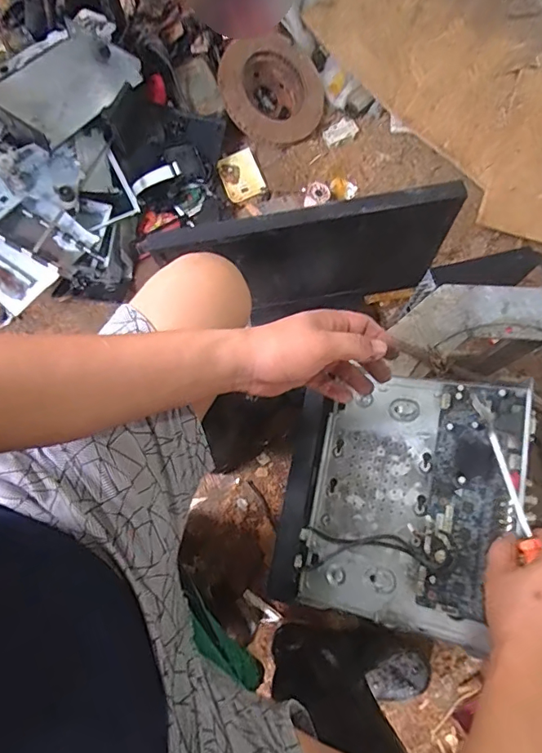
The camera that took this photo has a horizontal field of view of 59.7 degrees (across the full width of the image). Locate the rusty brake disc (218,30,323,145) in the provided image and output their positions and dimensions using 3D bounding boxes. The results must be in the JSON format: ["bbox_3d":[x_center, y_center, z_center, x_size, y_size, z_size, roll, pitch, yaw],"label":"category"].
[{"bbox_3d":[-0.003,-0.657,1.088,0.229,0.075,0.224,-1,93,-21],"label":"rusty brake disc"}]

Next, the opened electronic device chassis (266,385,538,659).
[{"bbox_3d":[0.127,0.122,0.483,0.236,0.042,0.248,1,75,25],"label":"opened electronic device chassis"}]

